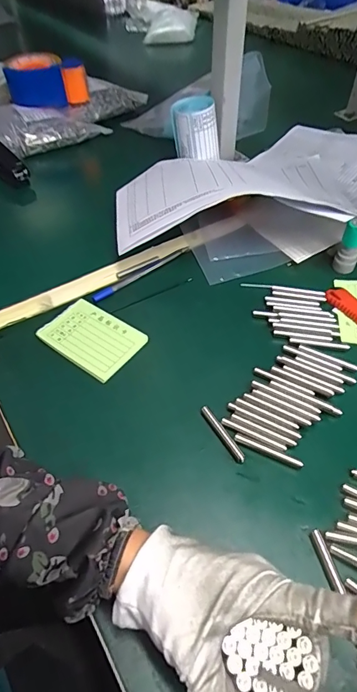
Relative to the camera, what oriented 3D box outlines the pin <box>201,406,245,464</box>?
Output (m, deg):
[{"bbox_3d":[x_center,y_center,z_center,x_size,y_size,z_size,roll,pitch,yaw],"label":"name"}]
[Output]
[{"bbox_3d":[0.038,0.075,0.363,0.008,0.007,0.057,-26,54,-20],"label":"pin"}]

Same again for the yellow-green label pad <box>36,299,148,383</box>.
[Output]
[{"bbox_3d":[-0.089,-0.010,0.432,0.096,0.006,0.065,30,56,24],"label":"yellow-green label pad"}]

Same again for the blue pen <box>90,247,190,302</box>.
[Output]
[{"bbox_3d":[-0.043,-0.087,0.502,0.138,0.005,0.011,-34,57,-25],"label":"blue pen"}]

